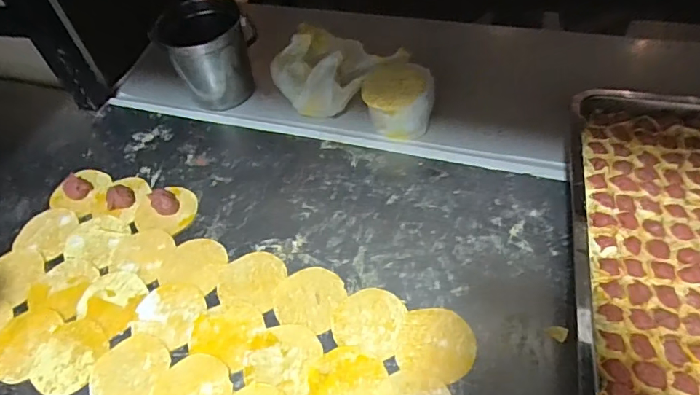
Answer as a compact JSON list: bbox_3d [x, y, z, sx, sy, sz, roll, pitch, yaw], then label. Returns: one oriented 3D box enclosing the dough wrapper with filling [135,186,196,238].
[{"bbox_3d":[-0.251,0.011,0.655,0.079,0.022,0.072,8,53,12],"label":"dough wrapper with filling"}]

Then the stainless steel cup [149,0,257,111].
[{"bbox_3d":[-0.217,-0.227,0.764,0.124,0.131,0.104,3,52,8],"label":"stainless steel cup"}]

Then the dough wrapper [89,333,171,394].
[{"bbox_3d":[-0.241,0.189,0.523,0.078,0.005,0.084,-3,52,3],"label":"dough wrapper"}]

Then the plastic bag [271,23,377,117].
[{"bbox_3d":[-0.048,-0.192,0.746,0.150,0.082,0.112,12,54,14],"label":"plastic bag"}]

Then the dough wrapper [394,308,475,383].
[{"bbox_3d":[0.093,0.156,0.510,0.075,0.004,0.079,-3,52,3],"label":"dough wrapper"}]

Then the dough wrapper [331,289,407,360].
[{"bbox_3d":[0.021,0.134,0.537,0.075,0.004,0.074,13,54,15],"label":"dough wrapper"}]

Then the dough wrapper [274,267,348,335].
[{"bbox_3d":[-0.047,0.115,0.560,0.076,0.004,0.077,-3,52,3],"label":"dough wrapper"}]

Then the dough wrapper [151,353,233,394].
[{"bbox_3d":[-0.168,0.205,0.502,0.076,0.004,0.084,18,55,19],"label":"dough wrapper"}]

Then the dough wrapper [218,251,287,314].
[{"bbox_3d":[-0.117,0.097,0.580,0.073,0.004,0.074,9,53,12],"label":"dough wrapper"}]

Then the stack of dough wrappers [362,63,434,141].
[{"bbox_3d":[0.071,-0.139,0.696,0.101,0.073,0.094,4,52,8],"label":"stack of dough wrappers"}]

